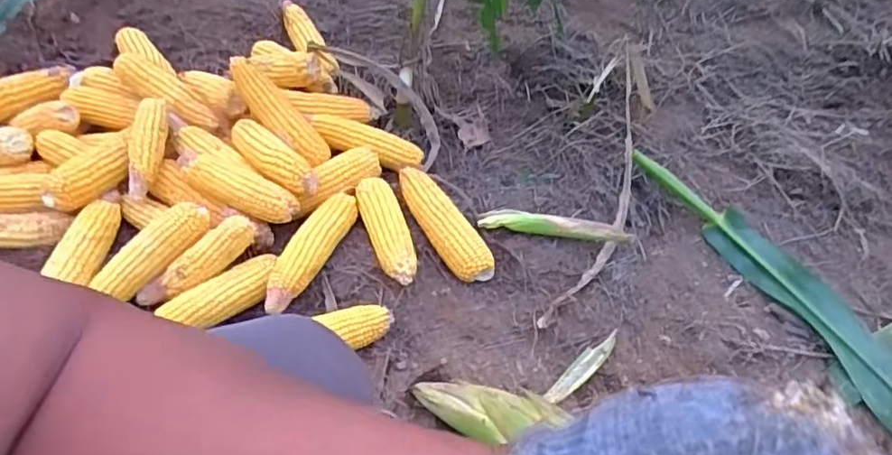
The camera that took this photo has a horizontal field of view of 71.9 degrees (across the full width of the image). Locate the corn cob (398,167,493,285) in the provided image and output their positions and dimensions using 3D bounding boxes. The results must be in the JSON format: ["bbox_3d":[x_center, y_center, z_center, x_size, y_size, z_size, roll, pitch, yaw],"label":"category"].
[{"bbox_3d":[-0.006,-0.008,0.903,0.058,0.051,0.199,-27,56,-24],"label":"corn cob"}]

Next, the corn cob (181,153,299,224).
[{"bbox_3d":[-0.300,-0.055,0.889,0.171,0.052,0.059,25,52,17],"label":"corn cob"}]

